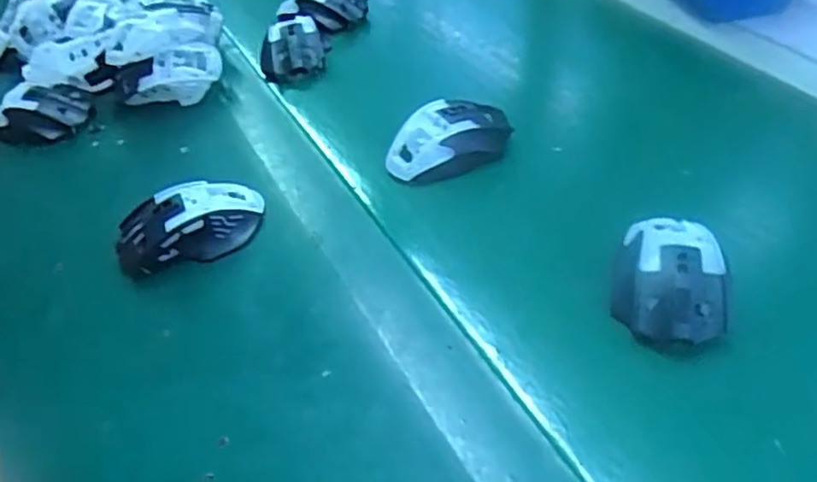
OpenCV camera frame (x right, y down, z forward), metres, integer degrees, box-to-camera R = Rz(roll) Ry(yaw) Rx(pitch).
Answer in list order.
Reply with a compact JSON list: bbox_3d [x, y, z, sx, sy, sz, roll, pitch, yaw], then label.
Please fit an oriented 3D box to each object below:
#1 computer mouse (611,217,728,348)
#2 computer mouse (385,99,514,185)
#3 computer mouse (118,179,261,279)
[{"bbox_3d":[0.178,0.024,0.447,0.069,0.033,0.103,6,46,14],"label":"computer mouse"},{"bbox_3d":[0.038,-0.091,0.574,0.116,0.038,0.063,-24,47,-16],"label":"computer mouse"},{"bbox_3d":[-0.176,-0.015,0.524,0.112,0.038,0.061,-12,45,-5],"label":"computer mouse"}]

